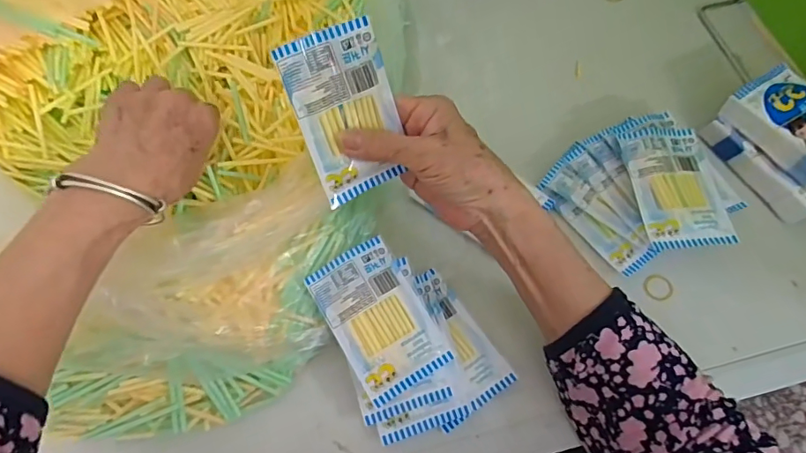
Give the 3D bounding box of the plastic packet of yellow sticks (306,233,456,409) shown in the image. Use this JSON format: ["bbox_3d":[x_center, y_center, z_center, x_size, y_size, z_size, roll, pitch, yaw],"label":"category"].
[{"bbox_3d":[-0.018,0.065,0.361,0.063,0.008,0.104,-30,80,-10],"label":"plastic packet of yellow sticks"}]

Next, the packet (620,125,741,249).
[{"bbox_3d":[0.218,-0.033,0.400,0.067,0.011,0.104,-5,66,-2],"label":"packet"}]

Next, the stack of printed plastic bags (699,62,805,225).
[{"bbox_3d":[0.324,-0.072,0.420,0.087,0.046,0.110,-34,70,-11],"label":"stack of printed plastic bags"}]

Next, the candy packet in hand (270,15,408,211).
[{"bbox_3d":[-0.035,-0.070,0.318,0.062,0.103,0.009,-24,27,-12],"label":"candy packet in hand"}]

